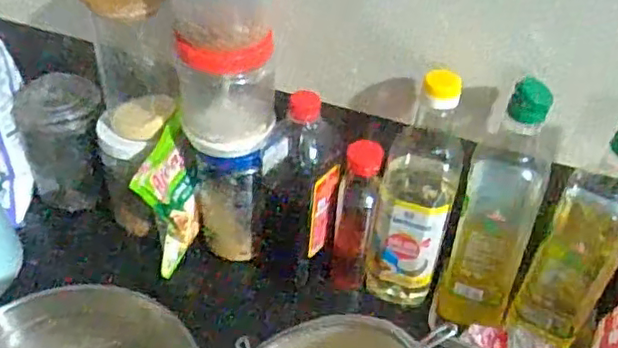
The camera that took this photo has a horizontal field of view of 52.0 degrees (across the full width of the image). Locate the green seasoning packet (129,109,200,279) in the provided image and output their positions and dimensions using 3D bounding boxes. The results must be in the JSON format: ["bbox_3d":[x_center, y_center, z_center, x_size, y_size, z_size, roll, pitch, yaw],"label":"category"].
[{"bbox_3d":[-0.151,0.030,0.714,0.035,0.164,0.086,19,45,16],"label":"green seasoning packet"}]

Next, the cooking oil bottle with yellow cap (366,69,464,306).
[{"bbox_3d":[0.112,0.017,0.655,0.072,0.273,0.079,11,43,8],"label":"cooking oil bottle with yellow cap"}]

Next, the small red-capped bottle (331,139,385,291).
[{"bbox_3d":[0.049,0.051,0.683,0.043,0.186,0.042,3,43,0],"label":"small red-capped bottle"}]

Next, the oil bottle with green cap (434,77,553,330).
[{"bbox_3d":[0.182,0.045,0.614,0.075,0.267,0.076,14,44,11],"label":"oil bottle with green cap"}]

